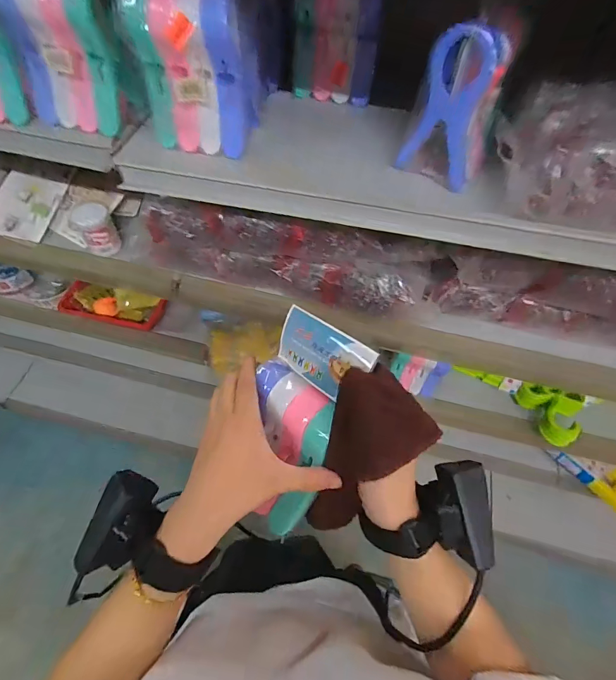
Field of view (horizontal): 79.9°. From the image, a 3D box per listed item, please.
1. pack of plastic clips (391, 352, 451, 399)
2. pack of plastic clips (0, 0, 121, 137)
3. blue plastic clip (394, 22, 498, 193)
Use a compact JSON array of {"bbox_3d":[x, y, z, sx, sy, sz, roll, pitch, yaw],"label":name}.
[{"bbox_3d":[0.221,0.069,0.750,0.100,0.090,0.030,16,30,5],"label":"pack of plastic clips"},{"bbox_3d":[-0.249,-0.286,0.372,0.098,0.124,0.043,22,61,10],"label":"pack of plastic clips"},{"bbox_3d":[0.131,-0.208,0.335,0.070,0.127,0.026,26,62,13],"label":"blue plastic clip"}]

